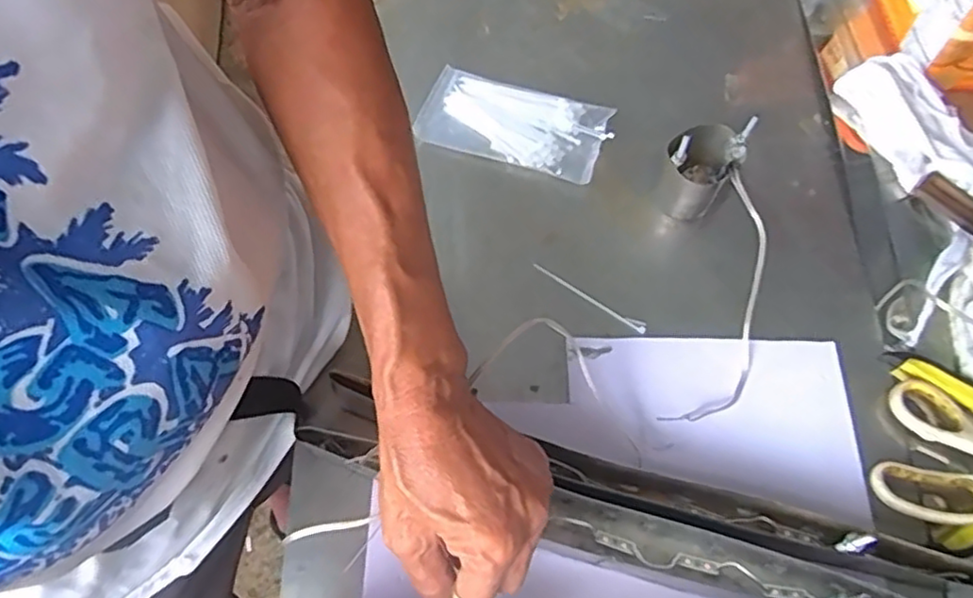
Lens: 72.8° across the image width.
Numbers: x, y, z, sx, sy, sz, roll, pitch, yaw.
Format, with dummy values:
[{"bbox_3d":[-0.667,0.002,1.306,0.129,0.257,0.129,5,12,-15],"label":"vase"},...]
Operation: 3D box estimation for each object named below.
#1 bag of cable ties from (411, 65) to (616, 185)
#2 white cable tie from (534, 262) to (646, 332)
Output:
[{"bbox_3d":[0.021,-0.154,0.572,0.160,0.015,0.077,19,65,10],"label":"bag of cable ties"},{"bbox_3d":[0.077,-0.001,0.508,0.099,0.004,0.009,31,67,15],"label":"white cable tie"}]

